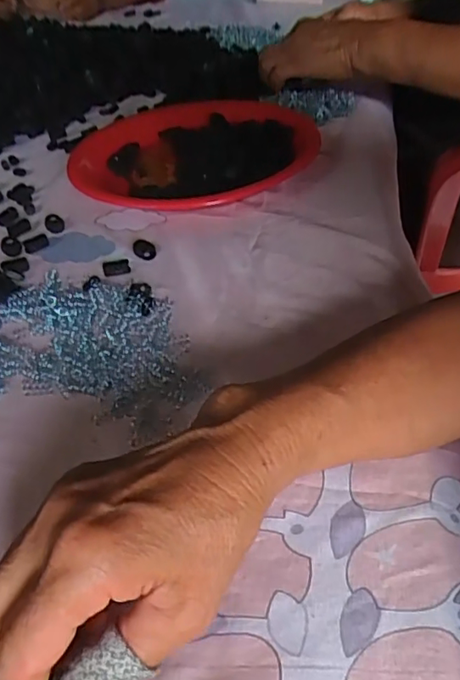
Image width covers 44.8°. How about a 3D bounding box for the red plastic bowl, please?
[{"bbox_3d":[-0.040,-0.201,0.603,0.243,0.028,0.250,-3,41,3],"label":"red plastic bowl"}]

